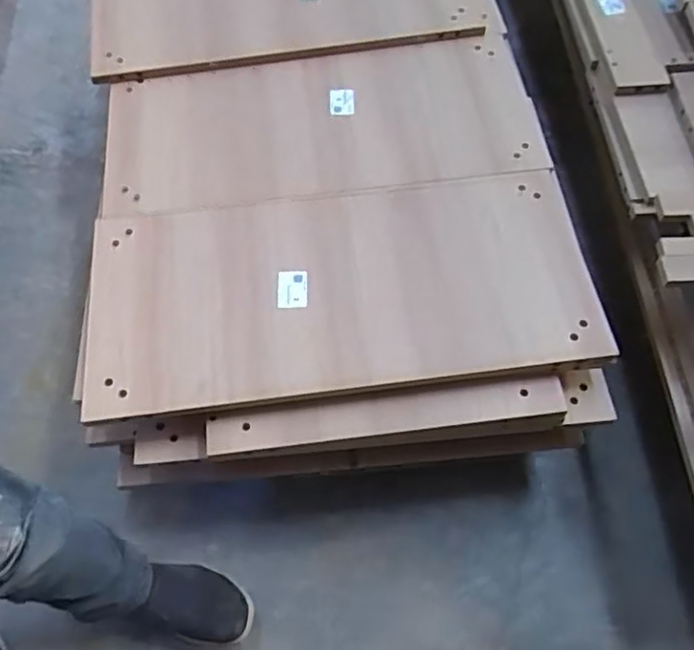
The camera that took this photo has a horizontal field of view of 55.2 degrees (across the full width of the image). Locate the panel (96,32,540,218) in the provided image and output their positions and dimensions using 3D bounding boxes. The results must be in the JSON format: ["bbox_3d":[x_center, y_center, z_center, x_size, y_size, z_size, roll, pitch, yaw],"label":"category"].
[{"bbox_3d":[-0.039,-0.336,1.109,0.706,0.033,0.322,-9,61,-6],"label":"panel"}]

